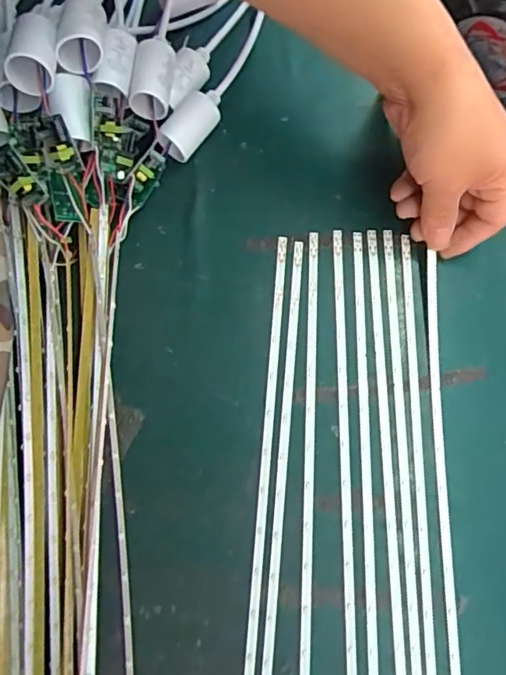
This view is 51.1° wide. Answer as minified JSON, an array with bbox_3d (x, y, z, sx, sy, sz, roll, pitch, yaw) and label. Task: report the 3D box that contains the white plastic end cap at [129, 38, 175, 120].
[{"bbox_3d":[-0.068,-0.177,0.358,0.028,0.032,0.042,4,79,1],"label":"white plastic end cap"}]

